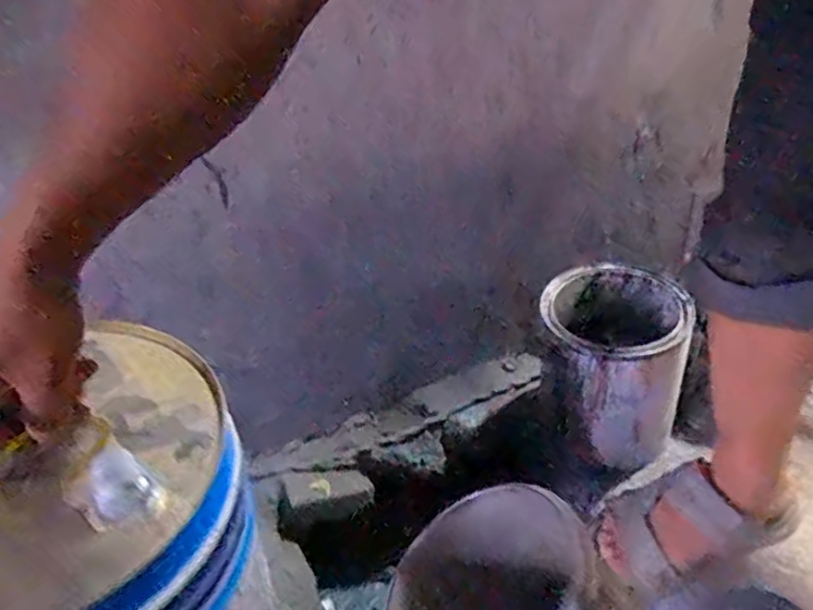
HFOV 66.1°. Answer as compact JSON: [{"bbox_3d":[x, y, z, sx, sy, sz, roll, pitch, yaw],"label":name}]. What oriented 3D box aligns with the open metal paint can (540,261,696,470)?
[{"bbox_3d":[0.242,0.068,0.756,0.159,0.186,0.173,1,39,10],"label":"open metal paint can"}]

